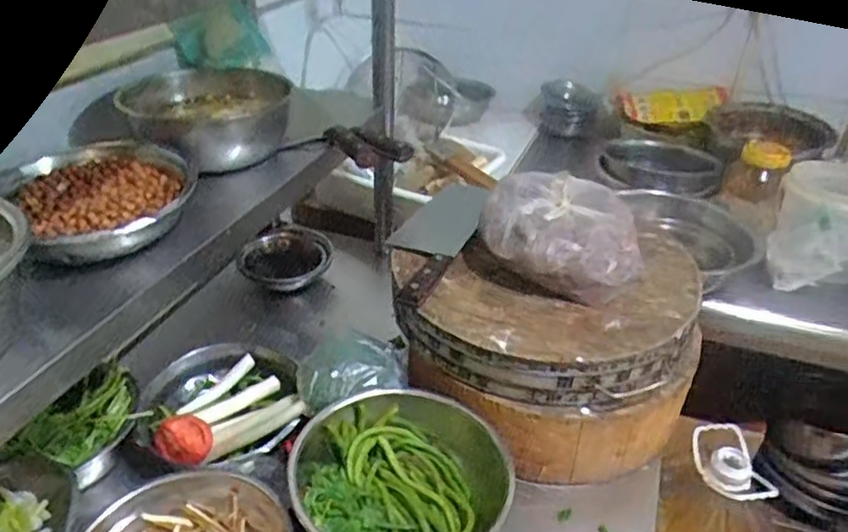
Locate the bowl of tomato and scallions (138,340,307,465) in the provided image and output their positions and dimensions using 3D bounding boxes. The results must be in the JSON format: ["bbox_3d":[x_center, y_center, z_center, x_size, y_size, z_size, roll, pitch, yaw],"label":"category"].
[{"bbox_3d":[-0.255,0.176,0.828,0.192,0.057,0.178,1,35,-1],"label":"bowl of tomato and scallions"}]

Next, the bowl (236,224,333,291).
[{"bbox_3d":[-0.239,-0.011,1.122,0.135,0.071,0.124,1,35,-1],"label":"bowl"}]

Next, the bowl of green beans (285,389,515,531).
[{"bbox_3d":[-0.019,0.241,0.708,0.241,0.106,0.225,1,35,-1],"label":"bowl of green beans"}]

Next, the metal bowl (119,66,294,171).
[{"bbox_3d":[-0.307,-0.215,0.913,0.217,0.090,0.217,1,35,-1],"label":"metal bowl"}]

